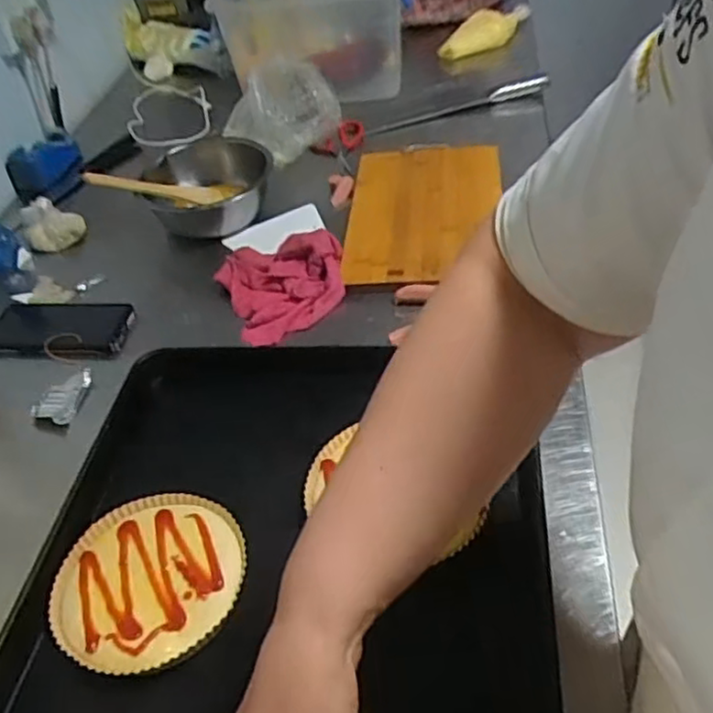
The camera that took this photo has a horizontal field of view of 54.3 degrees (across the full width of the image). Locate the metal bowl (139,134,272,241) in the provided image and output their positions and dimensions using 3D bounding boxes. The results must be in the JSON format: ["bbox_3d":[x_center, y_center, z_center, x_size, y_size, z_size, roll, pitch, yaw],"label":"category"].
[{"bbox_3d":[-0.198,-0.221,0.940,0.166,0.069,0.178,-7,44,0],"label":"metal bowl"}]

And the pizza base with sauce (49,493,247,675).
[{"bbox_3d":[-0.161,0.168,0.538,0.141,0.010,0.145,-4,44,4],"label":"pizza base with sauce"}]

